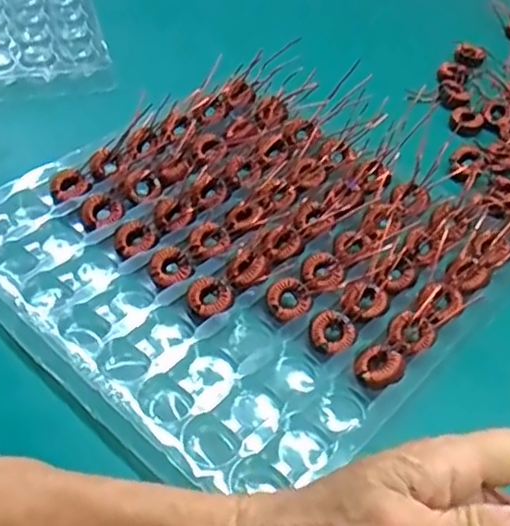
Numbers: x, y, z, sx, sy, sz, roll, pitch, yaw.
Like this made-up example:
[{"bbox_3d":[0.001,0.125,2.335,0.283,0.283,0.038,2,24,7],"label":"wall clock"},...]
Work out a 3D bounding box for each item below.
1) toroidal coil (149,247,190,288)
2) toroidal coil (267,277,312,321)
[{"bbox_3d":[-0.053,0.003,0.426,0.027,0.007,0.027,3,48,-4],"label":"toroidal coil"},{"bbox_3d":[0.021,0.022,0.416,0.026,0.012,0.026,3,48,-4],"label":"toroidal coil"}]

